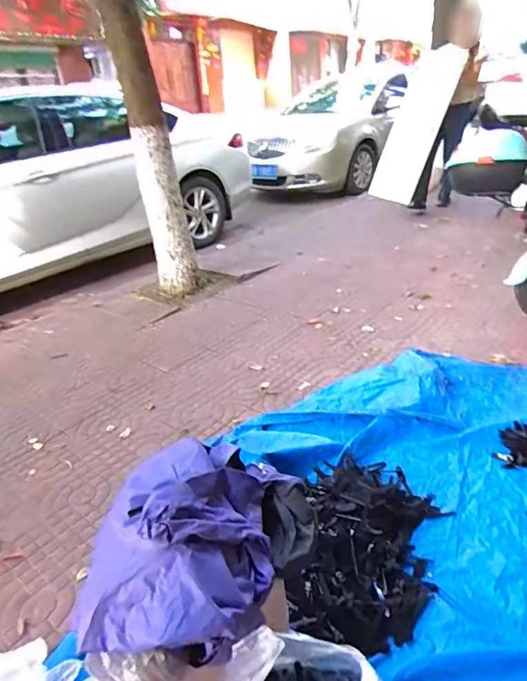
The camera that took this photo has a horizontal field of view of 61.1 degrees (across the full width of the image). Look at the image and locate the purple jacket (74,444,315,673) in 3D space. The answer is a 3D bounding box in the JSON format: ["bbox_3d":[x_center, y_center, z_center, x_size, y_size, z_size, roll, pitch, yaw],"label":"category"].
[{"bbox_3d":[-0.110,0.327,0.757,0.291,0.187,0.416,12,31,29],"label":"purple jacket"}]

